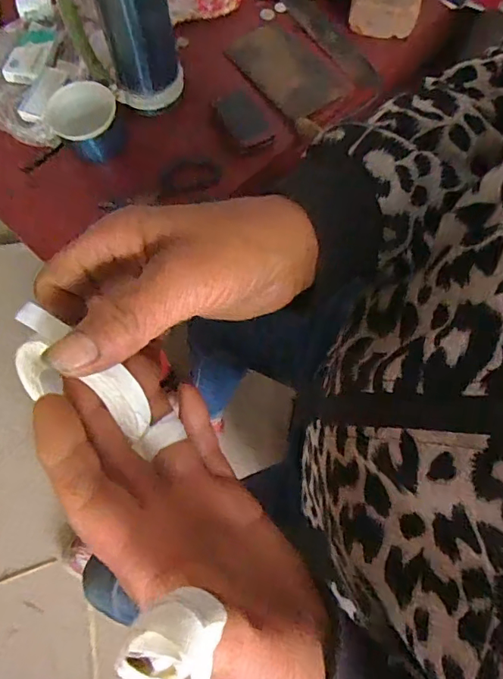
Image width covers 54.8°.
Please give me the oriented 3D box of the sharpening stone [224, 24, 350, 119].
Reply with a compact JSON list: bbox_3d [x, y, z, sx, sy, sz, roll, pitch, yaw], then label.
[{"bbox_3d":[0.048,-0.434,0.766,0.102,0.021,0.195,-36,74,-11],"label":"sharpening stone"}]

